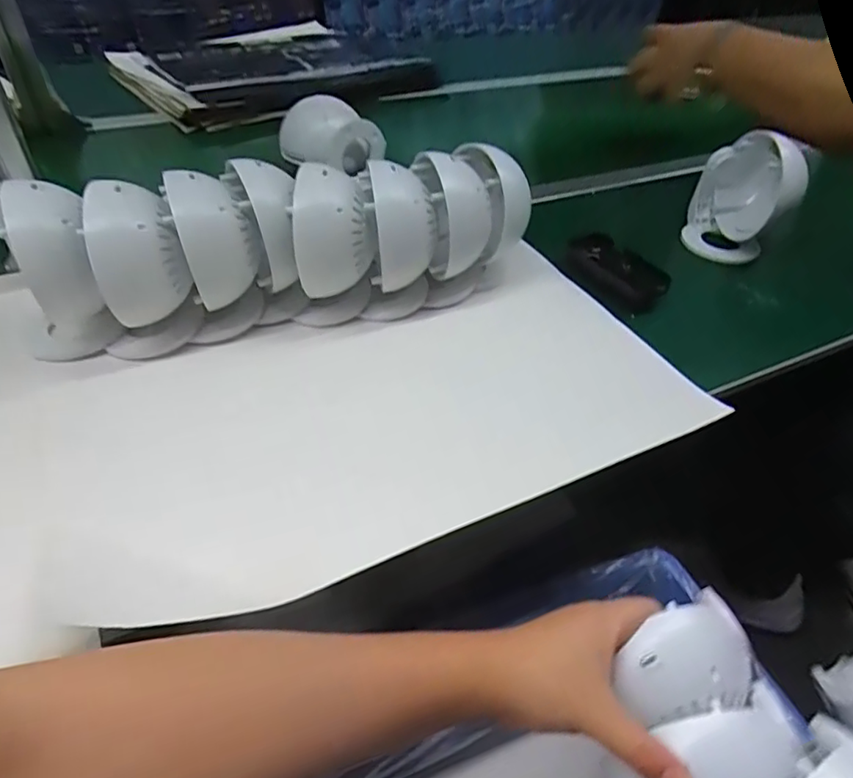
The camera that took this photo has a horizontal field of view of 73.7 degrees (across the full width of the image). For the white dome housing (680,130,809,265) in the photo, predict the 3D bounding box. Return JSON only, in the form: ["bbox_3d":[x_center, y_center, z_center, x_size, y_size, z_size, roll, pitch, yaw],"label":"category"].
[{"bbox_3d":[0.348,-0.207,0.630,0.096,0.126,0.086,21,45,16],"label":"white dome housing"}]

